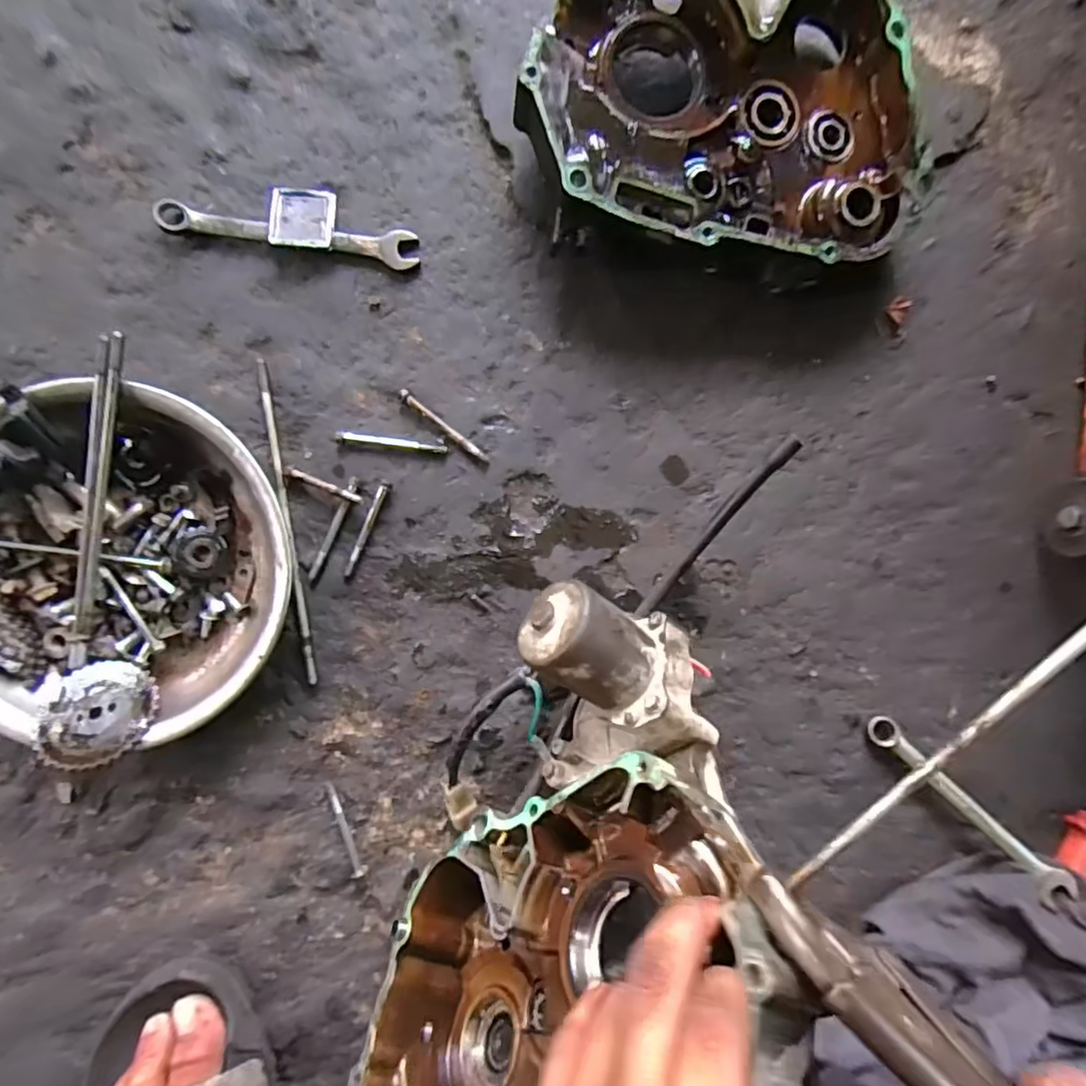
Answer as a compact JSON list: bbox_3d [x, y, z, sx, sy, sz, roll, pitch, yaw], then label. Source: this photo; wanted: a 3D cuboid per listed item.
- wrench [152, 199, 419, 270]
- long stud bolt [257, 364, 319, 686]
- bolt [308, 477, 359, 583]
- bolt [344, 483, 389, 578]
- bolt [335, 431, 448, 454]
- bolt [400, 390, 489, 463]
[{"bbox_3d":[-0.161,-0.195,0.389,0.161,0.008,0.026,5,90,-3],"label":"wrench"},{"bbox_3d":[-0.163,-0.014,0.389,0.008,0.008,0.206,-9,90,-3],"label":"long stud bolt"},{"bbox_3d":[-0.133,-0.009,0.387,0.007,0.009,0.070,24,89,-3],"label":"bolt"},{"bbox_3d":[-0.113,-0.008,0.389,0.006,0.007,0.063,24,89,-3],"label":"bolt"},{"bbox_3d":[-0.097,-0.064,0.390,0.071,0.007,0.006,7,90,-3],"label":"bolt"},{"bbox_3d":[-0.063,-0.074,0.390,0.068,0.005,0.007,39,88,-2],"label":"bolt"}]

